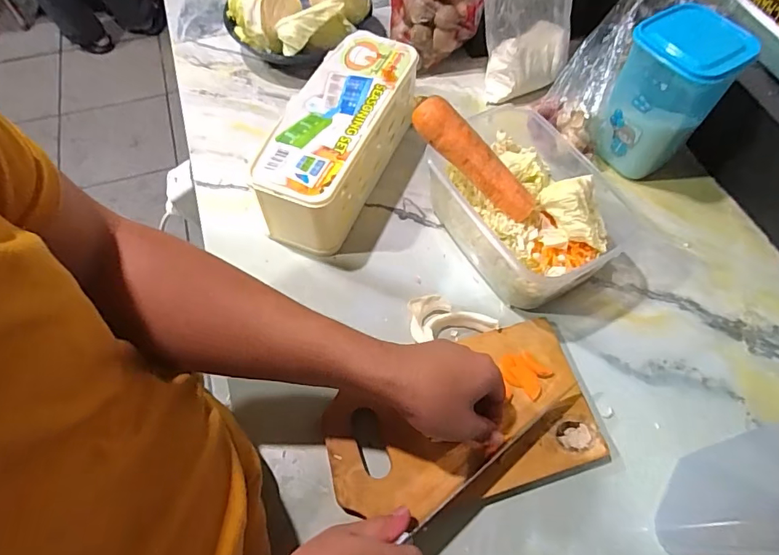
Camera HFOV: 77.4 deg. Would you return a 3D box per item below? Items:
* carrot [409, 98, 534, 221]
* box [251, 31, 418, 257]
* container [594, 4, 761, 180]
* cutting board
[{"bbox_3d":[0.080,-0.111,0.468,0.143,0.038,0.029,42,65,-11],"label":"carrot"},{"bbox_3d":[-0.054,-0.150,0.538,0.090,0.093,0.237,21,62,11],"label":"box"},{"bbox_3d":[0.294,-0.192,0.531,0.095,0.155,0.092,40,67,19],"label":"container"},{"bbox_3d":[0.059,0.124,0.422,0.226,0.013,0.130,-15,62,-9],"label":"cutting board"}]

